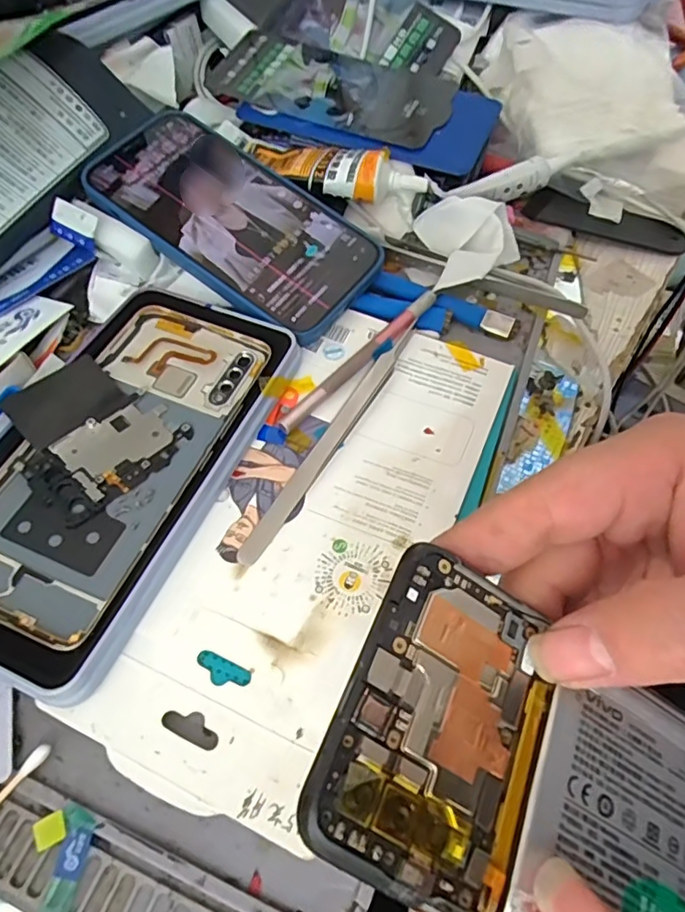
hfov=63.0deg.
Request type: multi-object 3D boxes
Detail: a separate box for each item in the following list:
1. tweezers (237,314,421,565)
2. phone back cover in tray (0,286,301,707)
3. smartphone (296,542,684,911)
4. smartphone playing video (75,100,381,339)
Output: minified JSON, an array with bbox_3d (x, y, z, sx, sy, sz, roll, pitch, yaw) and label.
[{"bbox_3d":[-0.001,-0.017,0.265,0.013,0.012,0.156,28,61,14],"label":"tweezers"},{"bbox_3d":[-0.103,-0.002,0.249,0.105,0.015,0.186,21,59,10],"label":"phone back cover in tray"},{"bbox_3d":[0.068,0.088,0.139,0.155,0.004,0.070,31,59,-10],"label":"smartphone"},{"bbox_3d":[-0.062,-0.133,0.312,0.165,0.006,0.086,32,69,6],"label":"smartphone playing video"}]

